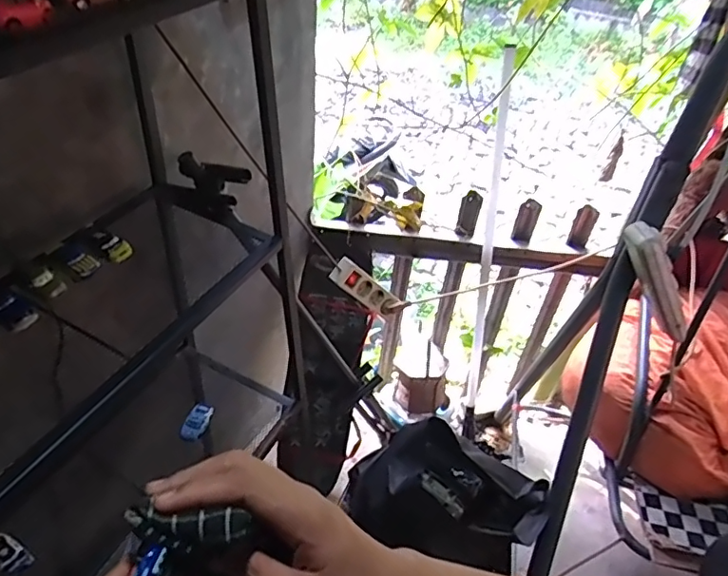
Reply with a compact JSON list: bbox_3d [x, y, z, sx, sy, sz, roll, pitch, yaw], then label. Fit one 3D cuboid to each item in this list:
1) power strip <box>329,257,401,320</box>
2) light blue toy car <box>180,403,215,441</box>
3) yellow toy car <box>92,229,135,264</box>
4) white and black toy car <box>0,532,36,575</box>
[{"bbox_3d":[0.010,0.006,1.142,0.058,0.193,0.032,-35,41,18],"label":"power strip"},{"bbox_3d":[-0.298,0.239,0.978,0.036,0.025,0.070,19,43,13],"label":"light blue toy car"},{"bbox_3d":[-0.338,-0.058,0.736,0.033,0.020,0.064,-30,54,-34],"label":"yellow toy car"},{"bbox_3d":[-0.516,0.385,0.793,0.060,0.033,0.036,28,46,21],"label":"white and black toy car"}]

